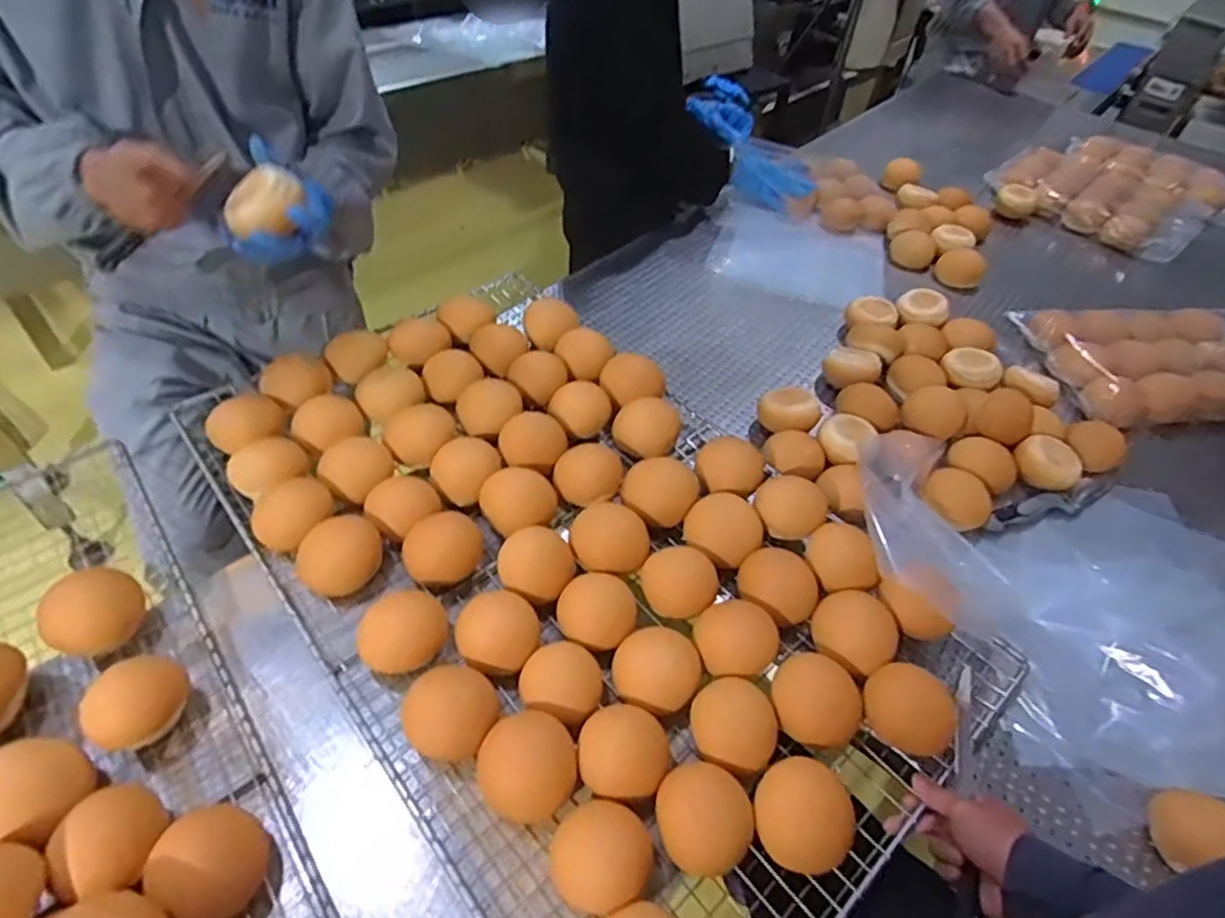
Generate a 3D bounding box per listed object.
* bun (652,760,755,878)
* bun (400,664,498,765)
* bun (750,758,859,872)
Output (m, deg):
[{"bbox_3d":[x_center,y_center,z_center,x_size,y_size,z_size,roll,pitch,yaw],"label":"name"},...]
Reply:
[{"bbox_3d":[0.074,0.294,0.536,0.075,0.049,0.075,3,47,-4],"label":"bun"},{"bbox_3d":[-0.142,0.223,0.587,0.077,0.038,0.080,23,49,14],"label":"bun"},{"bbox_3d":[0.156,0.294,0.543,0.077,0.042,0.074,3,47,-4],"label":"bun"}]

